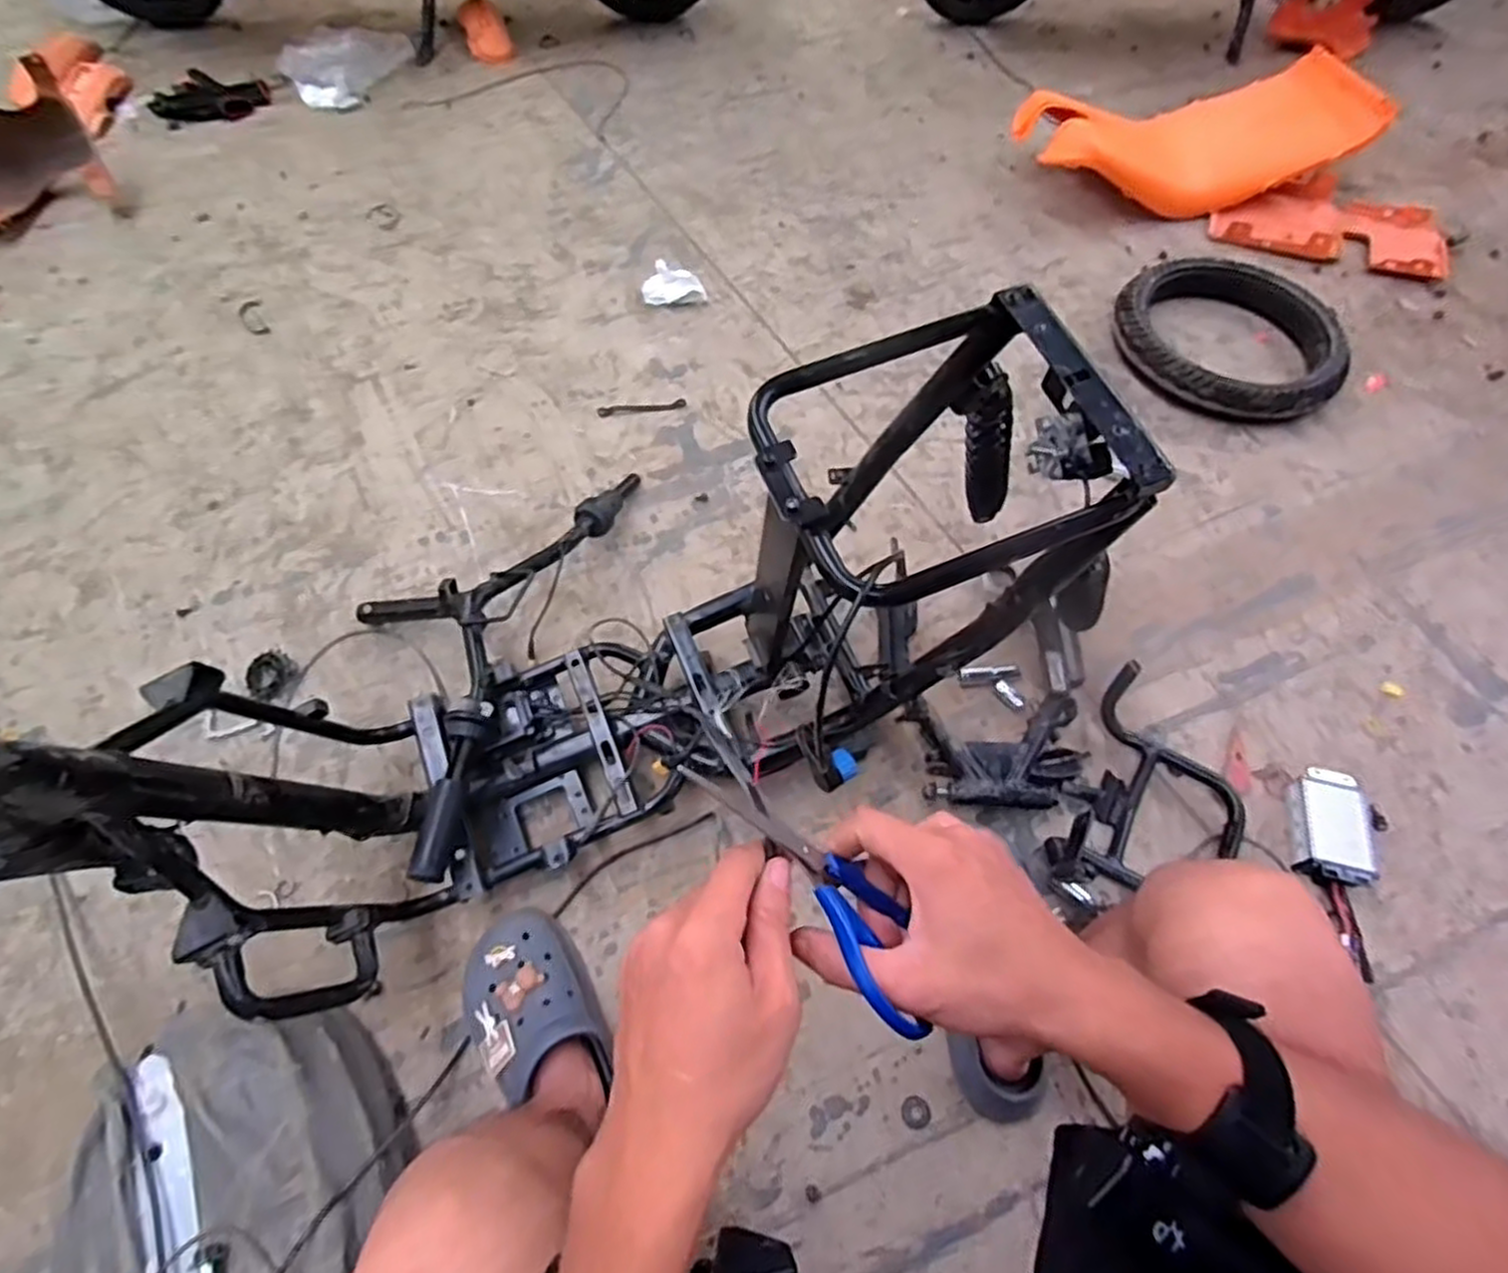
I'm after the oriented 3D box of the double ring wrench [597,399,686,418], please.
[{"bbox_3d":[-0.176,-0.359,1.179,0.136,0.005,0.020,-7,60,-7],"label":"double ring wrench"}]

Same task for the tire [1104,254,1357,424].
[{"bbox_3d":[0.785,-0.495,1.253,0.363,0.064,0.343,28,62,13],"label":"tire"}]

